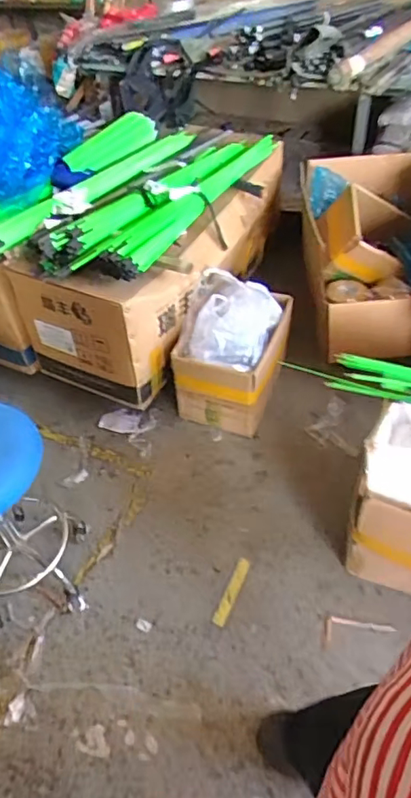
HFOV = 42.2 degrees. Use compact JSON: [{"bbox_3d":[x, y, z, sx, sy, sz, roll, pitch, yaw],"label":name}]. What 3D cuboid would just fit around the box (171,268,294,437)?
[{"bbox_3d":[0.093,-0.165,1.738,0.321,0.420,0.385,8,47,12],"label":"box"}]

